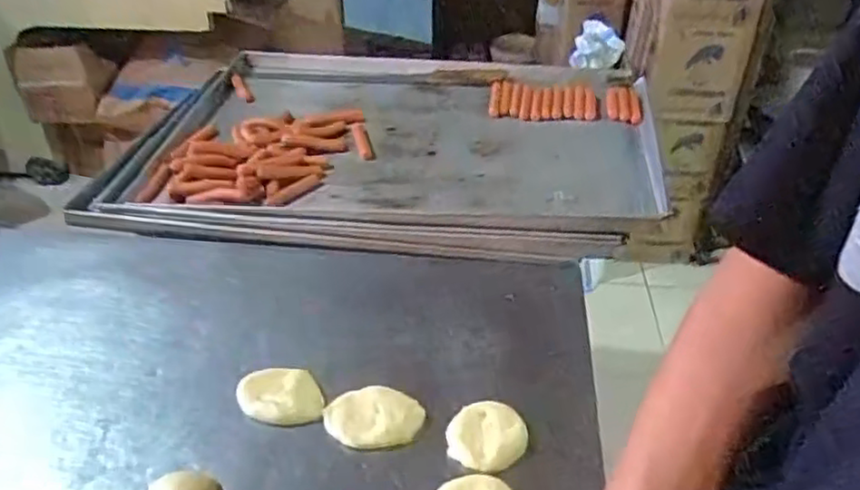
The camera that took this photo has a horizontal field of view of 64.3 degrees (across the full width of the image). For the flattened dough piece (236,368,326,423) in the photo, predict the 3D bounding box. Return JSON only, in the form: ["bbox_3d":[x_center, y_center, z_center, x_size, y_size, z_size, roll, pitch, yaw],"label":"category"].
[{"bbox_3d":[-0.148,0.147,0.679,0.089,0.011,0.058,6,36,5],"label":"flattened dough piece"}]

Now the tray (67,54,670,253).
[{"bbox_3d":[-0.067,-0.162,1.030,0.805,0.054,0.469,5,36,4],"label":"tray"}]

